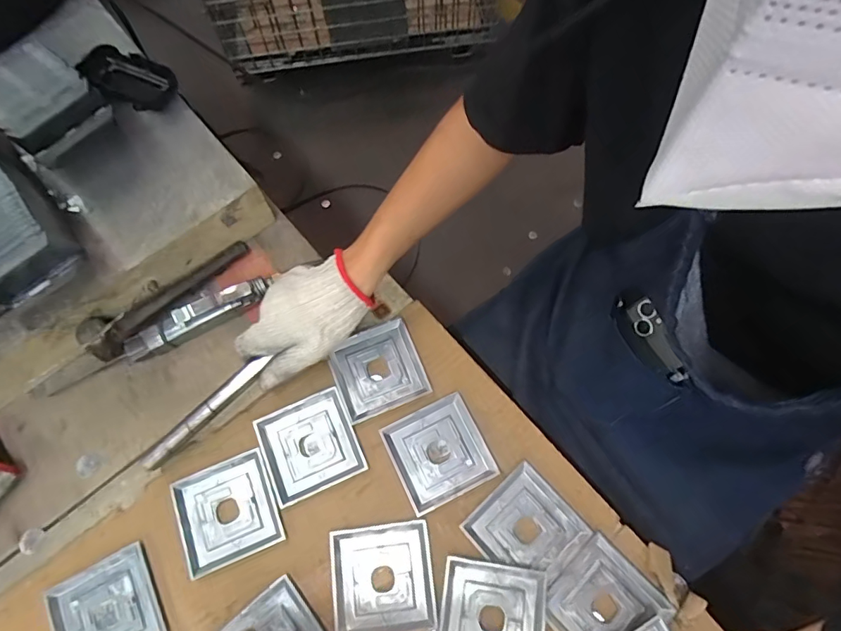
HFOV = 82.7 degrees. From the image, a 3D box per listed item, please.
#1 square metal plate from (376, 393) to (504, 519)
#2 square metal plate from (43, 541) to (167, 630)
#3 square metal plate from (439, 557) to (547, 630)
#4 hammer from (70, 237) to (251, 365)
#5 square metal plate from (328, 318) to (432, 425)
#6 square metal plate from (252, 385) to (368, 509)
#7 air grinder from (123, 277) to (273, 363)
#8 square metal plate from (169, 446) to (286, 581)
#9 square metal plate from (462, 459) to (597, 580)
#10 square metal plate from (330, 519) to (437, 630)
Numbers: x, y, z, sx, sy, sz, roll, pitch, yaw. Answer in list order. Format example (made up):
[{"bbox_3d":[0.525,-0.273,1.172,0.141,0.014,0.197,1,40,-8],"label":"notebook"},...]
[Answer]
[{"bbox_3d":[0.018,0.135,0.477,0.090,0.004,0.090,-25,71,-9],"label":"square metal plate"},{"bbox_3d":[-0.286,0.271,0.433,0.090,0.005,0.091,-27,71,-10],"label":"square metal plate"},{"bbox_3d":[0.064,0.269,0.423,0.090,0.006,0.089,8,69,3],"label":"square metal plate"},{"bbox_3d":[-0.275,-0.026,0.520,0.189,0.050,0.027,-41,74,-14],"label":"hammer"},{"bbox_3d":[-0.045,0.055,0.501,0.088,0.009,0.088,-21,71,-8],"label":"square metal plate"},{"bbox_3d":[-0.112,0.130,0.480,0.091,0.008,0.090,-23,71,-9],"label":"square metal plate"},{"bbox_3d":[-0.240,0.001,0.515,0.159,0.046,0.030,-24,71,-9],"label":"air grinder"},{"bbox_3d":[-0.186,0.187,0.459,0.091,0.005,0.090,-22,71,-8],"label":"square metal plate"},{"bbox_3d":[0.100,0.202,0.452,0.089,0.004,0.087,-40,74,-14],"label":"square metal plate"},{"bbox_3d":[-0.034,0.242,0.439,0.091,0.008,0.090,-7,69,-3],"label":"square metal plate"}]

